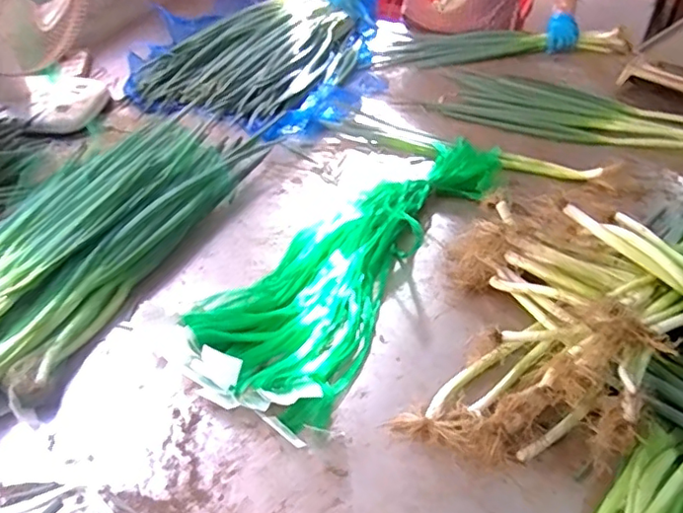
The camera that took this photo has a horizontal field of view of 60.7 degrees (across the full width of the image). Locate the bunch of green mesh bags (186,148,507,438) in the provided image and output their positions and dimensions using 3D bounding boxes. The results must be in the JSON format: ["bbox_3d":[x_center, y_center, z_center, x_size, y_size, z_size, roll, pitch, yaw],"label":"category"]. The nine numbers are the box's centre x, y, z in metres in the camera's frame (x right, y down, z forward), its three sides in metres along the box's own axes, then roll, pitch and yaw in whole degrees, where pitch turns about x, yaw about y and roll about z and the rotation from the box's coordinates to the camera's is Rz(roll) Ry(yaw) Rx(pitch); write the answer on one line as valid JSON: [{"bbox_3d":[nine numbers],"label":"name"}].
[{"bbox_3d":[0.021,-0.018,0.991,0.275,0.061,0.684,24,48,22],"label":"bunch of green mesh bags"}]

